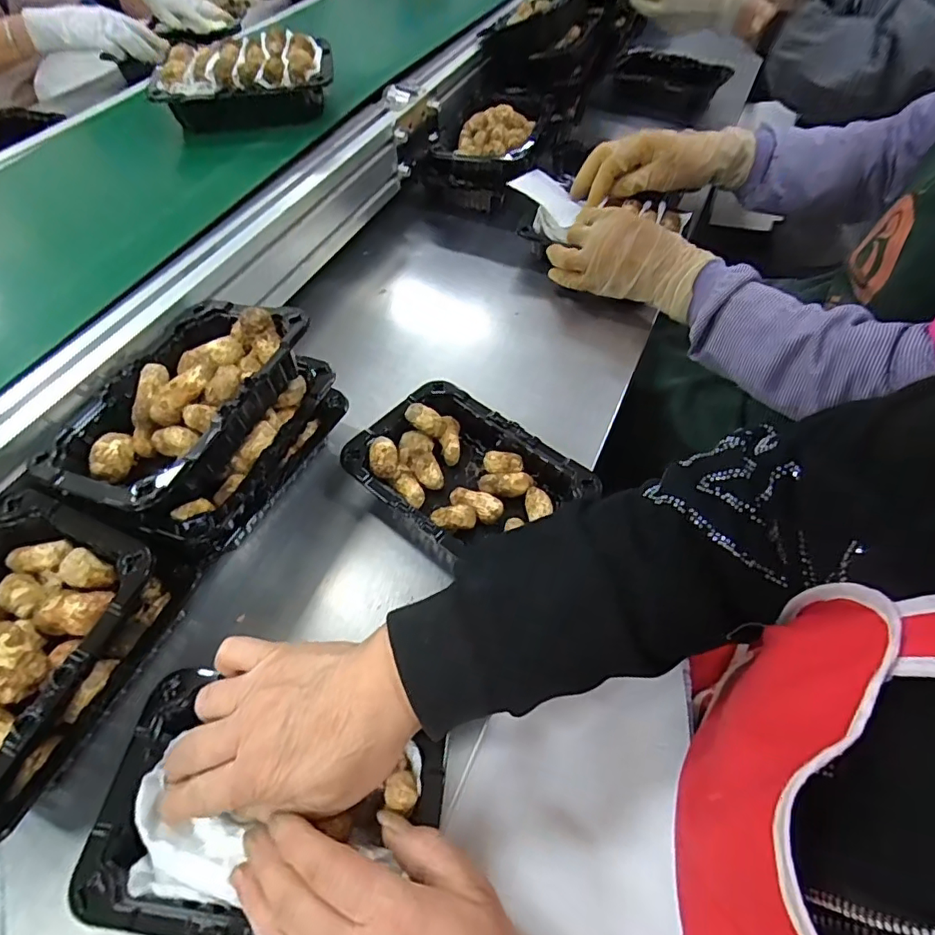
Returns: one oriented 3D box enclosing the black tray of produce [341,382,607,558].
[{"bbox_3d":[0.001,0.013,0.451,0.187,0.054,0.128,31,60,19],"label":"black tray of produce"}]

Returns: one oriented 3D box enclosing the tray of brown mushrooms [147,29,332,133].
[{"bbox_3d":[-0.233,-0.408,0.572,0.176,0.057,0.101,-5,55,-5],"label":"tray of brown mushrooms"}]

